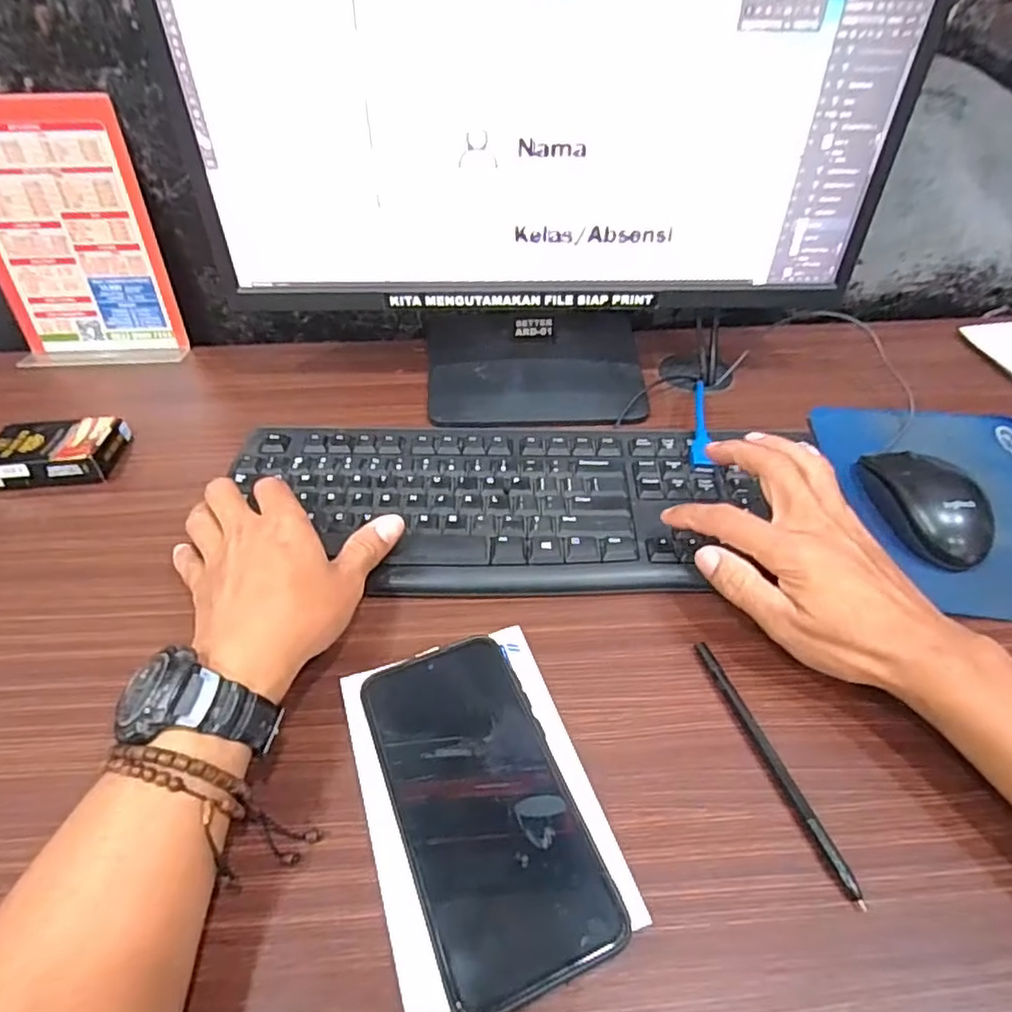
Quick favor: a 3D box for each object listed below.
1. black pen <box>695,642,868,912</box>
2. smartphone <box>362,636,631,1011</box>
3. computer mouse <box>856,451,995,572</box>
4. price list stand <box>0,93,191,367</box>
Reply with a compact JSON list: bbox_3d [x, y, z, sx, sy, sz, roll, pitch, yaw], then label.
[{"bbox_3d":[0.135,0.128,0.325,0.008,0.007,0.139,-13,47,-12],"label":"black pen"},{"bbox_3d":[-0.012,0.140,0.306,0.078,0.014,0.159,-17,48,-16],"label":"smartphone"},{"bbox_3d":[0.283,-0.002,0.431,0.060,0.039,0.096,-15,47,-14],"label":"computer mouse"},{"bbox_3d":[-0.388,-0.229,0.561,0.152,0.207,0.051,-2,46,-2],"label":"price list stand"}]

